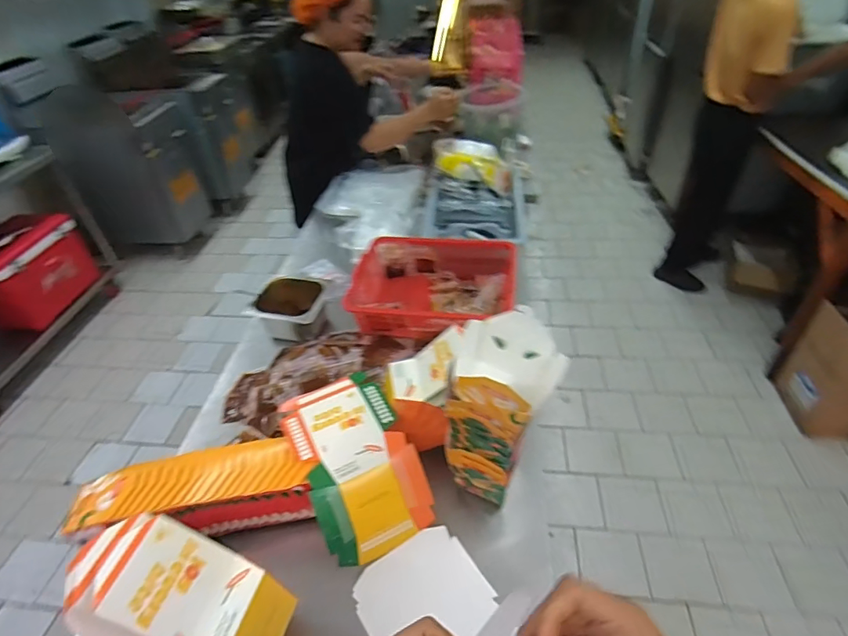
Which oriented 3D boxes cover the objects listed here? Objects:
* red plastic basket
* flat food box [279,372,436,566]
[{"bbox_3d":[0.030,-0.086,1.223,0.402,0.100,0.314,1,41,6],"label":"red plastic basket"},{"bbox_3d":[-0.114,0.231,0.792,0.183,0.068,0.296,-17,61,-22],"label":"flat food box"}]

